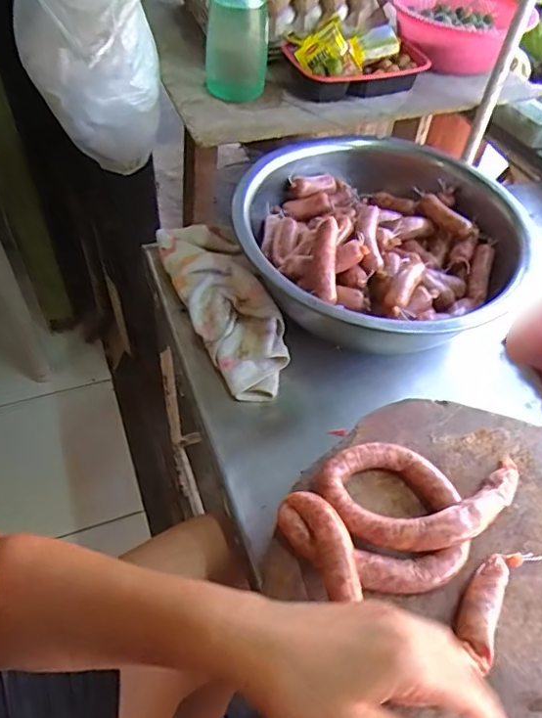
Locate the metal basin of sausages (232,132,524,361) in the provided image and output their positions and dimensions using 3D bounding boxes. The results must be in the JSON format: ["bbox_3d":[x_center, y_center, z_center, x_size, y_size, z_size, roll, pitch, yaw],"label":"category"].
[{"bbox_3d":[0.143,-0.173,0.731,0.364,0.115,0.379,29,58,18],"label":"metal basin of sausages"}]

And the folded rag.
[{"bbox_3d":[-0.058,-0.078,0.724,0.112,0.056,0.293,-19,56,-15],"label":"folded rag"}]

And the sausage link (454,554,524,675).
[{"bbox_3d":[0.169,0.188,0.432,0.031,0.023,0.098,28,55,17],"label":"sausage link"}]

